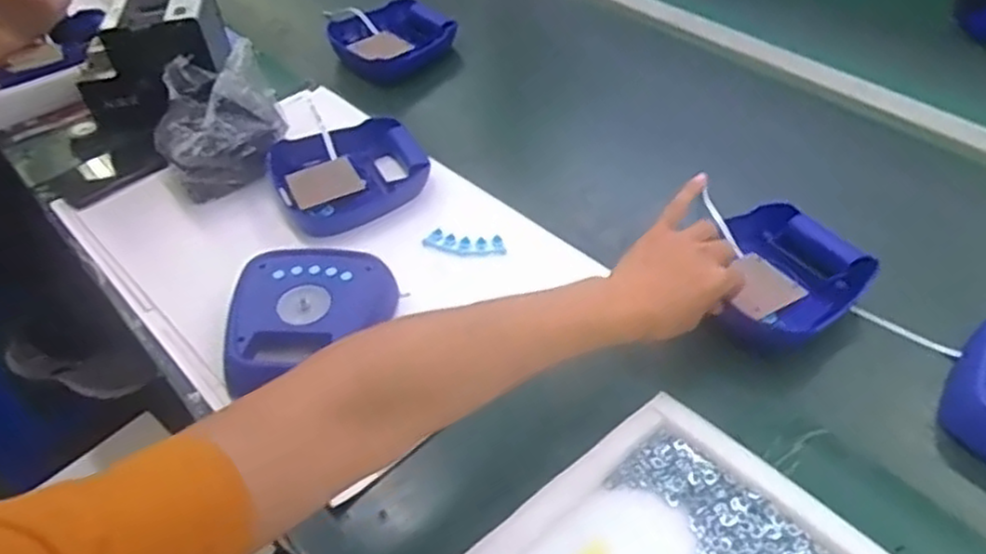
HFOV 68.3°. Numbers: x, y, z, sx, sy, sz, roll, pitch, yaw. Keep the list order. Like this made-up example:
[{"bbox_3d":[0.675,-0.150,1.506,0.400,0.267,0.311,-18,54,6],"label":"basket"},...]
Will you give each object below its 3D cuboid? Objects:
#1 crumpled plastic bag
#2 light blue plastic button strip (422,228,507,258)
[{"bbox_3d":[-0.339,-0.190,0.902,0.148,0.123,0.141,-19,47,-14],"label":"crumpled plastic bag"},{"bbox_3d":[-0.032,-0.037,0.829,0.092,0.010,0.031,4,46,8],"label":"light blue plastic button strip"}]

